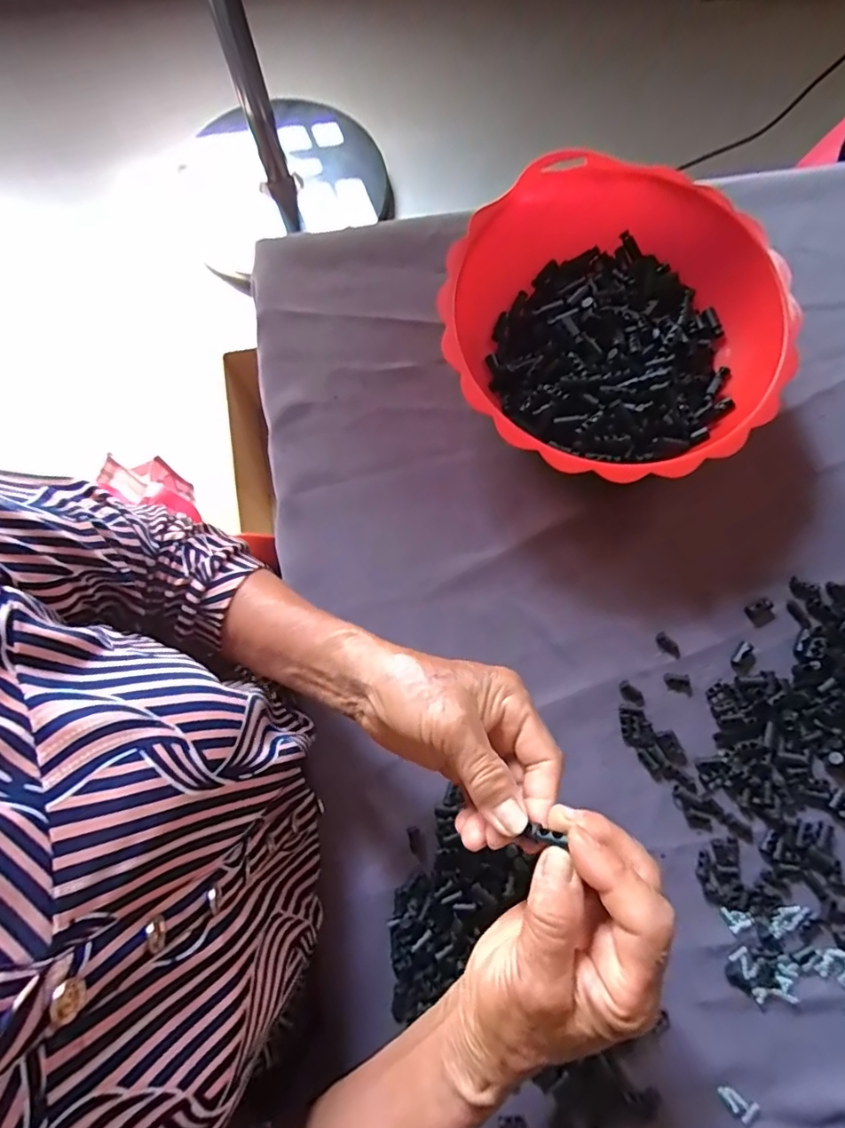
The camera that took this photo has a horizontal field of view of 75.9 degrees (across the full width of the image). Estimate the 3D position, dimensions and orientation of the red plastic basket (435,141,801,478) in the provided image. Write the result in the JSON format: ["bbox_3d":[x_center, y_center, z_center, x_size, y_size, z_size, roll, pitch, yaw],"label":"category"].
[{"bbox_3d":[0.136,-0.169,0.408,0.233,0.075,0.222,0,79,1],"label":"red plastic basket"}]

